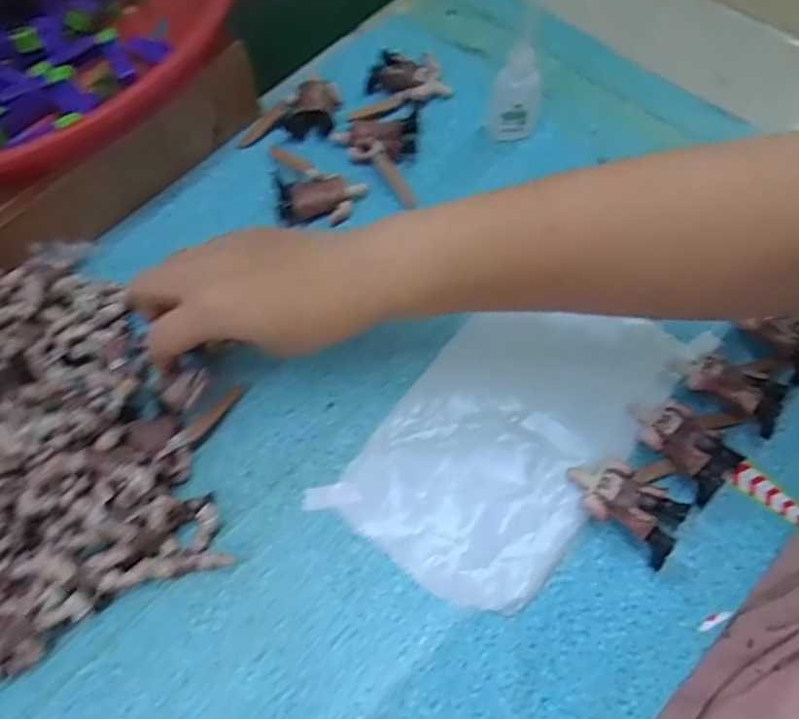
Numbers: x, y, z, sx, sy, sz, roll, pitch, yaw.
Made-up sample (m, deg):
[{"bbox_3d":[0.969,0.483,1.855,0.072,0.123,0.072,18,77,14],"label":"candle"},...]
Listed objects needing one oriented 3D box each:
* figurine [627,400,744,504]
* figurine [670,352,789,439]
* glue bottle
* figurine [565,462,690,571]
[{"bbox_3d":[0.151,0.042,0.326,0.037,0.020,0.058,-37,69,-13],"label":"figurine"},{"bbox_3d":[0.182,0.013,0.335,0.058,0.028,0.036,35,72,17],"label":"figurine"},{"bbox_3d":[0.077,-0.172,0.398,0.032,0.057,0.024,10,66,7],"label":"glue bottle"},{"bbox_3d":[0.116,0.074,0.315,0.059,0.021,0.033,34,71,16],"label":"figurine"}]

